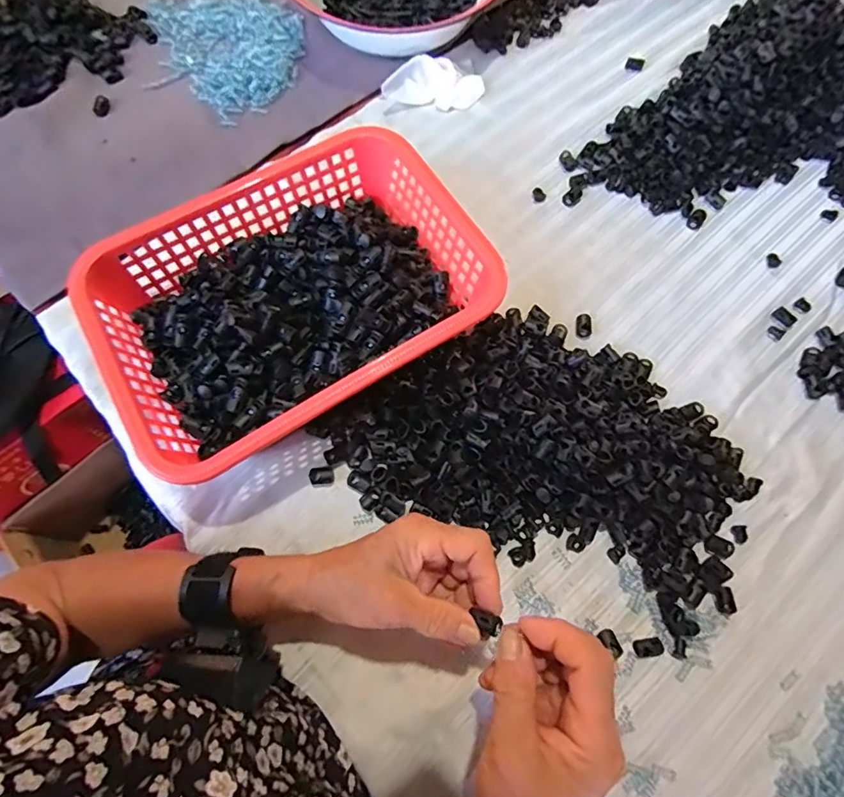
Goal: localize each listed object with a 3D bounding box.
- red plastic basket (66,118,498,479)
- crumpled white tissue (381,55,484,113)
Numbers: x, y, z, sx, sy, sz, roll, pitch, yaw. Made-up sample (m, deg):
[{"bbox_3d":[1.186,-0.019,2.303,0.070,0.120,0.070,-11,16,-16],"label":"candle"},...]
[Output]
[{"bbox_3d":[-0.105,-0.083,0.430,0.302,0.086,0.221,-31,75,-10],"label":"red plastic basket"},{"bbox_3d":[0.012,-0.347,0.552,0.110,0.032,0.040,-3,72,-2],"label":"crumpled white tissue"}]

